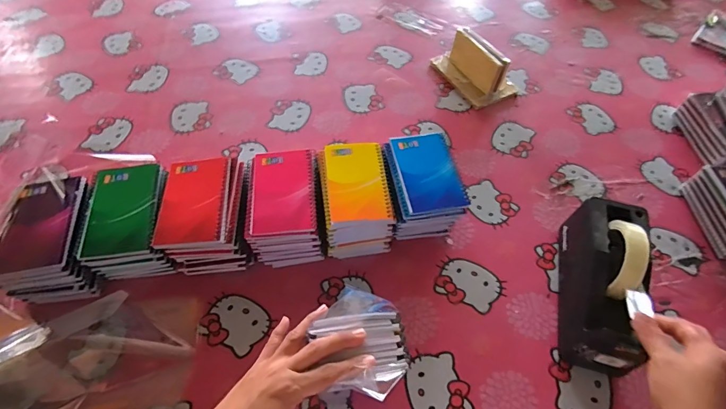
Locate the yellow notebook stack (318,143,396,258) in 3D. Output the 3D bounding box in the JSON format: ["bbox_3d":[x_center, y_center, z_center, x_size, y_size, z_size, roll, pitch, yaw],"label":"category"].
[{"bbox_3d":[-0.012,-0.006,0.554,0.089,0.089,0.135,-6,56,-6],"label":"yellow notebook stack"}]

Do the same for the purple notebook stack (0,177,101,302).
[{"bbox_3d":[-0.402,0.045,0.504,0.096,0.091,0.141,-5,56,-5],"label":"purple notebook stack"}]

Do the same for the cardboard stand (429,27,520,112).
[{"bbox_3d":[0.225,-0.280,0.744,0.105,0.083,0.157,-24,60,-17],"label":"cardboard stand"}]

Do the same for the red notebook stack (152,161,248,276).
[{"bbox_3d":[-0.214,0.016,0.531,0.101,0.091,0.136,-2,56,-3],"label":"red notebook stack"}]

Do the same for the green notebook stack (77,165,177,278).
[{"bbox_3d":[-0.310,0.026,0.521,0.096,0.085,0.132,-7,56,-6],"label":"green notebook stack"}]

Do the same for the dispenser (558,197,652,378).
[{"bbox_3d":[0.307,0.093,0.477,0.076,0.121,0.203,13,57,7],"label":"dispenser"}]

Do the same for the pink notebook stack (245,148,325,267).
[{"bbox_3d":[-0.108,0.003,0.545,0.090,0.087,0.137,-4,56,-4],"label":"pink notebook stack"}]

